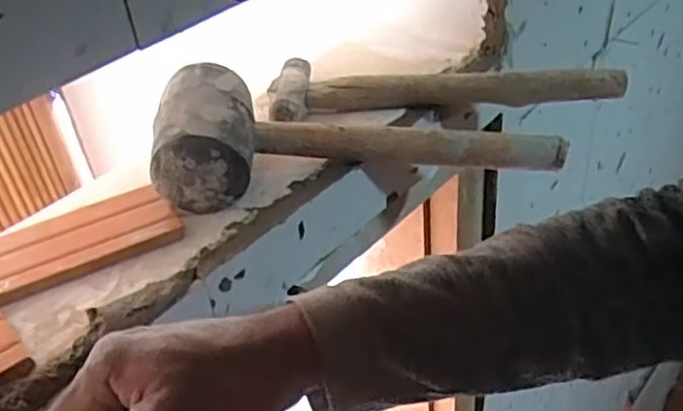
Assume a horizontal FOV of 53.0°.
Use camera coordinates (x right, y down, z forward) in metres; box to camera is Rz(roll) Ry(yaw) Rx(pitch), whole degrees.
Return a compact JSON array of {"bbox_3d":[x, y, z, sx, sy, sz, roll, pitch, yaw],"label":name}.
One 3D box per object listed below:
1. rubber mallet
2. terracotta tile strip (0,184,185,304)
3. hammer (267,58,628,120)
[{"bbox_3d":[0.019,-0.040,0.495,0.296,0.072,0.095,3,35,-13],"label":"rubber mallet"},{"bbox_3d":[-0.180,0.026,0.442,0.142,0.017,0.062,-23,39,-20],"label":"terracotta tile strip"},{"bbox_3d":[0.081,-0.106,0.566,0.277,0.034,0.084,-9,36,-3],"label":"hammer"}]

